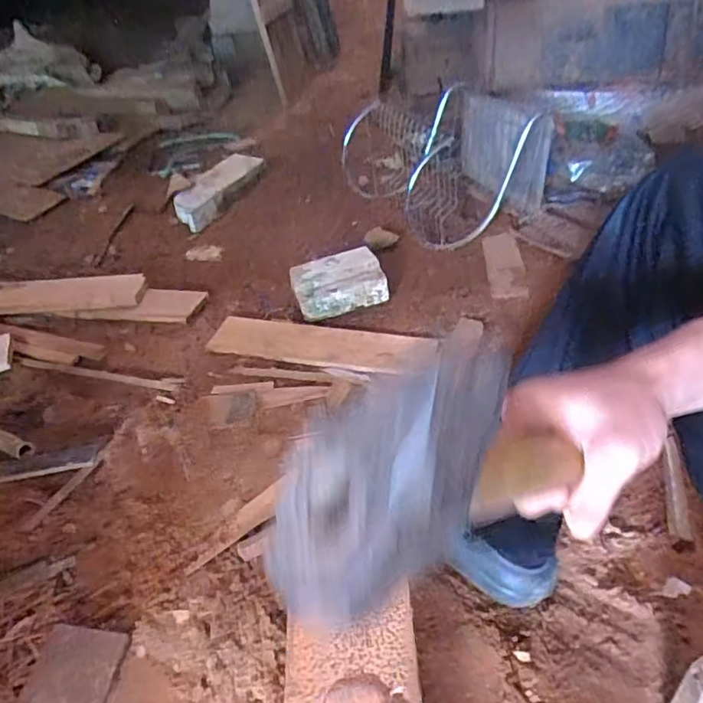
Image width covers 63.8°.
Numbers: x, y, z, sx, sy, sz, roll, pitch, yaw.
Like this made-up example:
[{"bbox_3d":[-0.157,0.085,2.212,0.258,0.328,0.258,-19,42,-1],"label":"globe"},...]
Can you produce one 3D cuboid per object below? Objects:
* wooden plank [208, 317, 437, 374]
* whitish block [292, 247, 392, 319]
[{"bbox_3d":[-0.058,-0.016,0.999,0.403,0.015,0.106,7,40,16],"label":"wooden plank"},{"bbox_3d":[-0.025,-0.130,1.087,0.172,0.071,0.120,-13,38,-8],"label":"whitish block"}]

